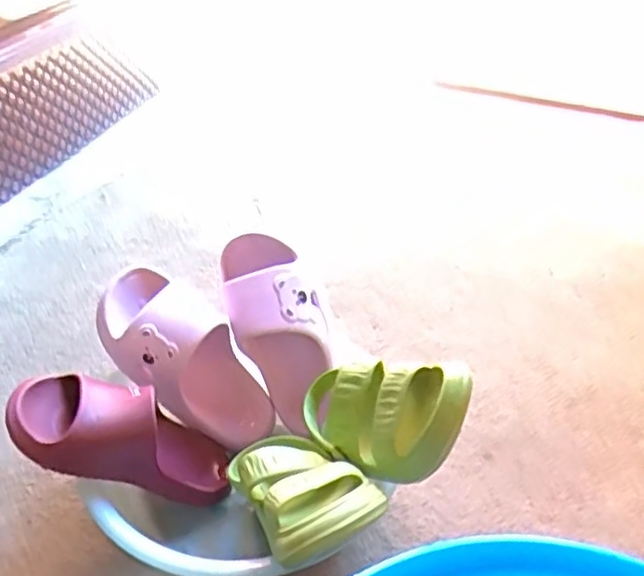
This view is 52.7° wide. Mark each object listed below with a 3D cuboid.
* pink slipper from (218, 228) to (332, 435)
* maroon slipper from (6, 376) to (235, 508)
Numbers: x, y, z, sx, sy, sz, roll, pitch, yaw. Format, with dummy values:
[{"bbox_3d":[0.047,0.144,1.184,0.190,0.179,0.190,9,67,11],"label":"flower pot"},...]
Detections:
[{"bbox_3d":[-0.045,0.053,0.738,0.103,0.238,0.071,-18,4,-20],"label":"pink slipper"},{"bbox_3d":[-0.180,0.144,0.636,0.236,0.074,0.088,32,25,-30],"label":"maroon slipper"}]

